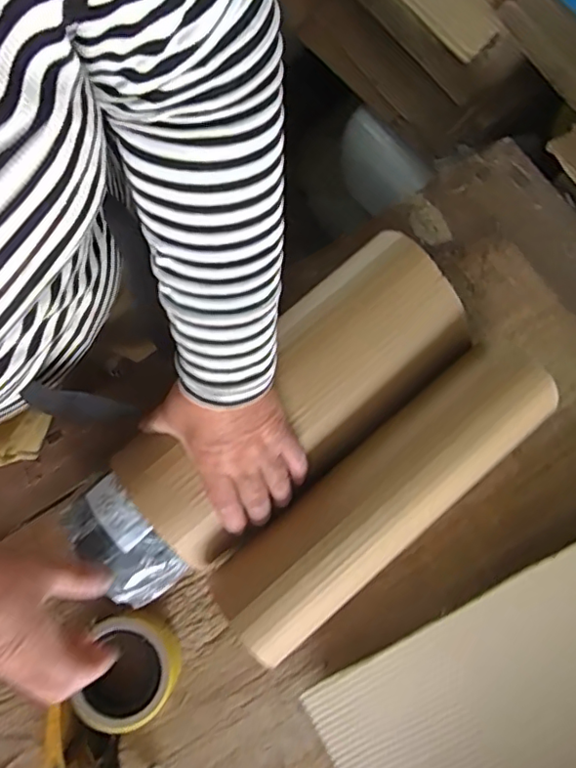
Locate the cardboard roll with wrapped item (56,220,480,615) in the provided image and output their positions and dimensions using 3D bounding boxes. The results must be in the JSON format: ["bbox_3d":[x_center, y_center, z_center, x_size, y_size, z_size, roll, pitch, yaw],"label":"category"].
[{"bbox_3d":[-0.013,0.033,0.518,0.397,0.101,0.133,-41,78,-10],"label":"cardboard roll with wrapped item"}]

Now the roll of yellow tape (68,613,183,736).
[{"bbox_3d":[-0.150,0.269,0.526,0.089,0.053,0.092,0,76,2],"label":"roll of yellow tape"}]

